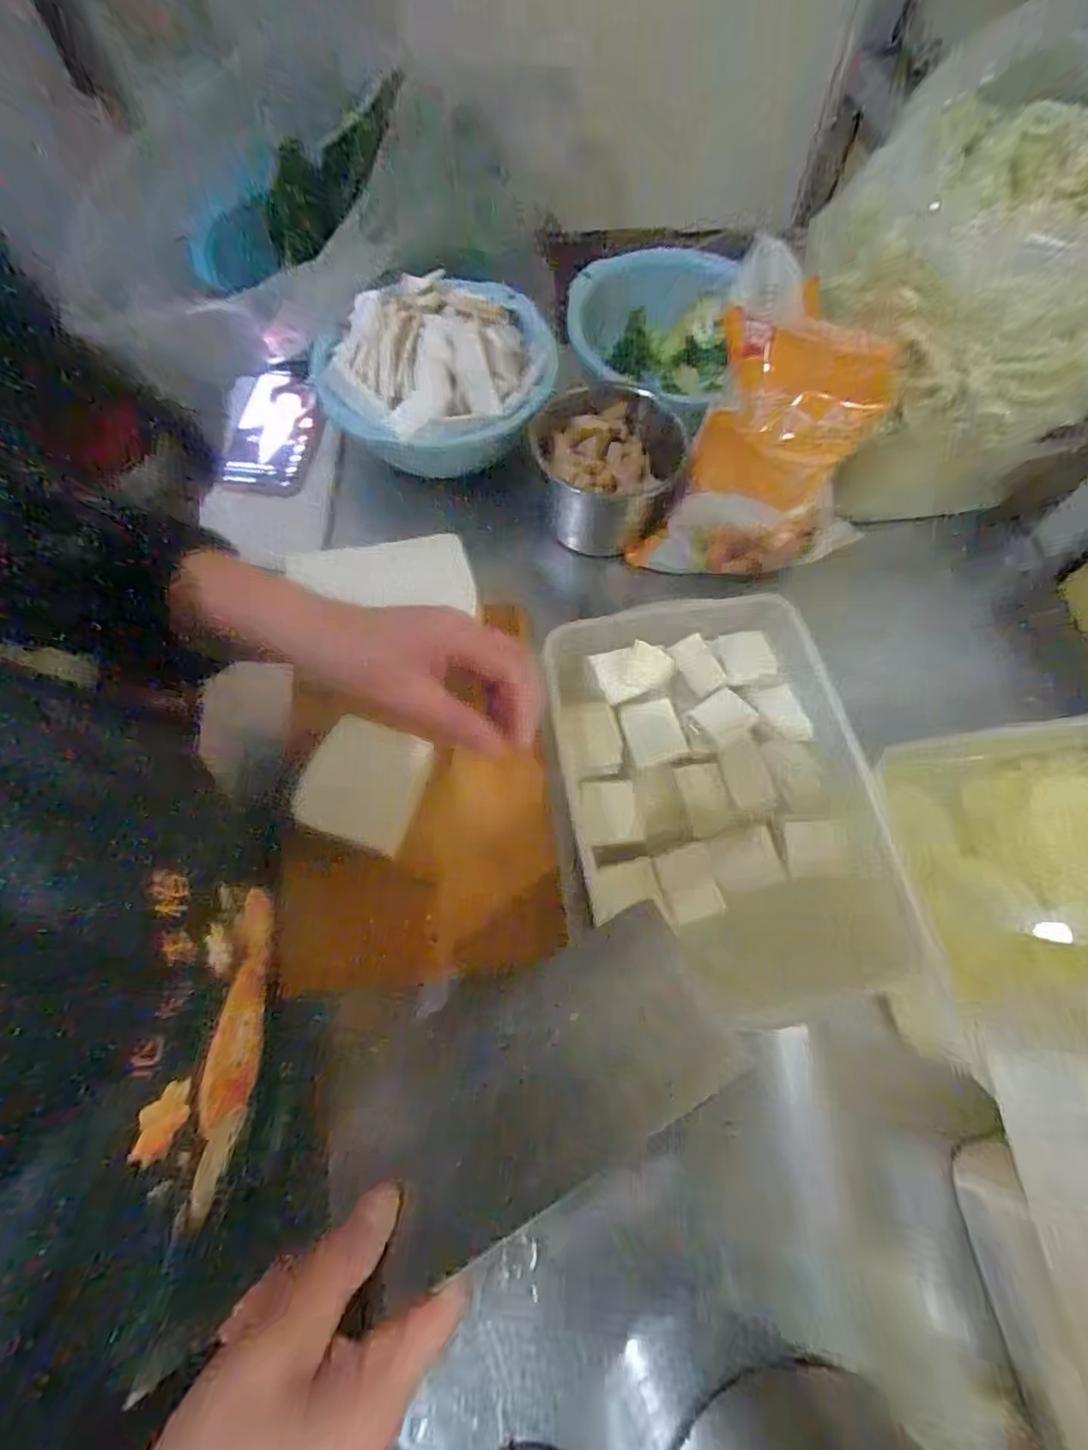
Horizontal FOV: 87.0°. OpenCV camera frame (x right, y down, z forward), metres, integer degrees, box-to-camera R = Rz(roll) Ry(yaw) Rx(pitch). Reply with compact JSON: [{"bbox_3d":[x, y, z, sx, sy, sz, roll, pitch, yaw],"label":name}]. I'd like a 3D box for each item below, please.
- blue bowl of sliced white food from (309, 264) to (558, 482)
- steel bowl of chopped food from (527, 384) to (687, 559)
[{"bbox_3d":[-0.097,-0.325,0.528,0.206,0.086,0.195,0,68,0],"label":"blue bowl of sliced white food"},{"bbox_3d":[0.058,-0.236,0.540,0.135,0.090,0.123,-1,68,-1],"label":"steel bowl of chopped food"}]

